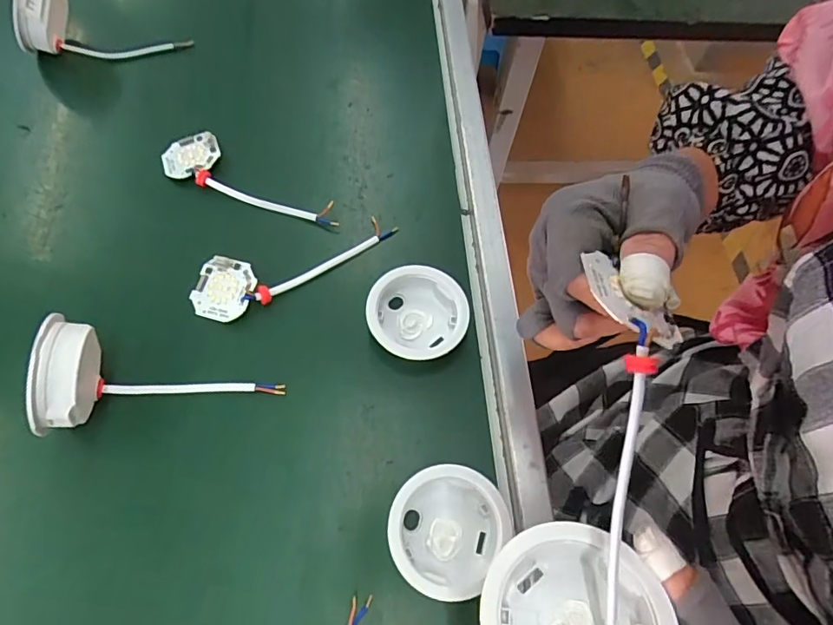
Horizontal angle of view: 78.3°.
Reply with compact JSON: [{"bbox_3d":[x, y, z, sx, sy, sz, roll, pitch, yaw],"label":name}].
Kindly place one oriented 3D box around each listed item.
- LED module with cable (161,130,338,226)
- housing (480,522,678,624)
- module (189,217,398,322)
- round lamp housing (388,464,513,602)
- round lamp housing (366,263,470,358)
[{"bbox_3d":[-0.138,-0.113,0.430,0.161,0.014,0.047,21,63,7],"label":"LED module with cable"},{"bbox_3d":[0.063,0.127,0.210,0.068,0.028,0.068,-5,50,6],"label":"housing"},{"bbox_3d":[-0.094,-0.042,0.395,0.160,0.016,0.047,-28,68,-17],"label":"module"},{"bbox_3d":[0.018,0.132,0.313,0.067,0.022,0.072,2,62,-3],"label":"round lamp housing"},{"bbox_3d":[0.000,0.003,0.376,0.072,0.024,0.070,2,62,-3],"label":"round lamp housing"}]

